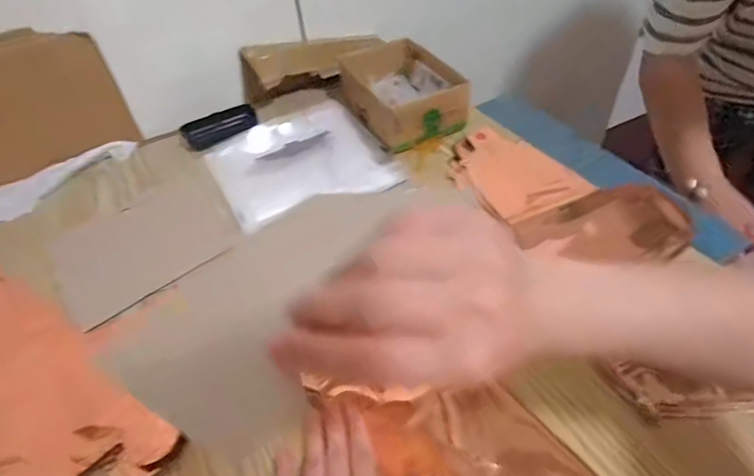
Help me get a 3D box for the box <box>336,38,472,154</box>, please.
[{"bbox_3d":[0.031,-0.221,0.667,0.131,0.062,0.194,-20,49,-13],"label":"box"}]

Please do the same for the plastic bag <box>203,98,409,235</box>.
[{"bbox_3d":[-0.100,-0.107,0.613,0.219,0.026,0.201,-25,50,-17],"label":"plastic bag"}]

